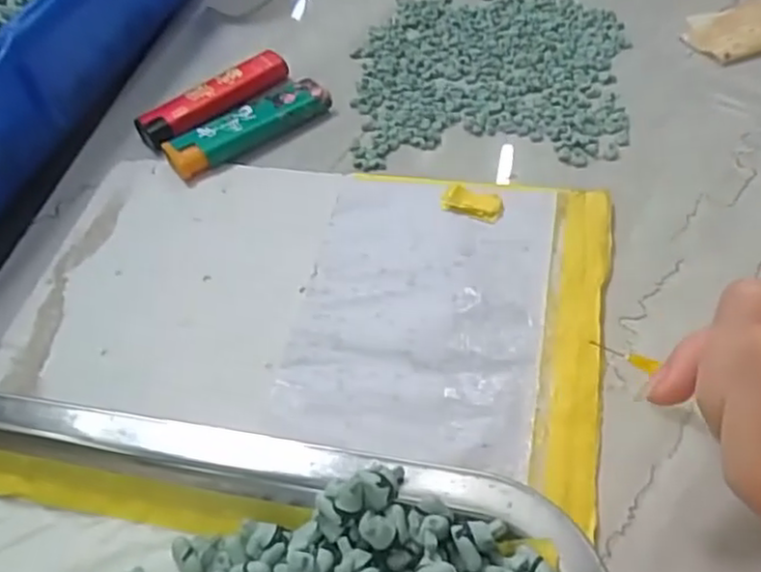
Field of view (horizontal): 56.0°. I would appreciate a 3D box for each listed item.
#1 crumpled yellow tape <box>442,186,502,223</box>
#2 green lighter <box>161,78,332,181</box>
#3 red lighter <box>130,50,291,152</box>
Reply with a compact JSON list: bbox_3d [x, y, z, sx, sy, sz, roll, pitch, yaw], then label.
[{"bbox_3d":[0.037,-0.034,0.288,0.024,0.005,0.012,14,53,16],"label":"crumpled yellow tape"},{"bbox_3d":[-0.061,-0.074,0.333,0.079,0.011,0.023,-32,55,-19],"label":"green lighter"},{"bbox_3d":[-0.081,-0.092,0.349,0.079,0.009,0.021,-34,56,-21],"label":"red lighter"}]

